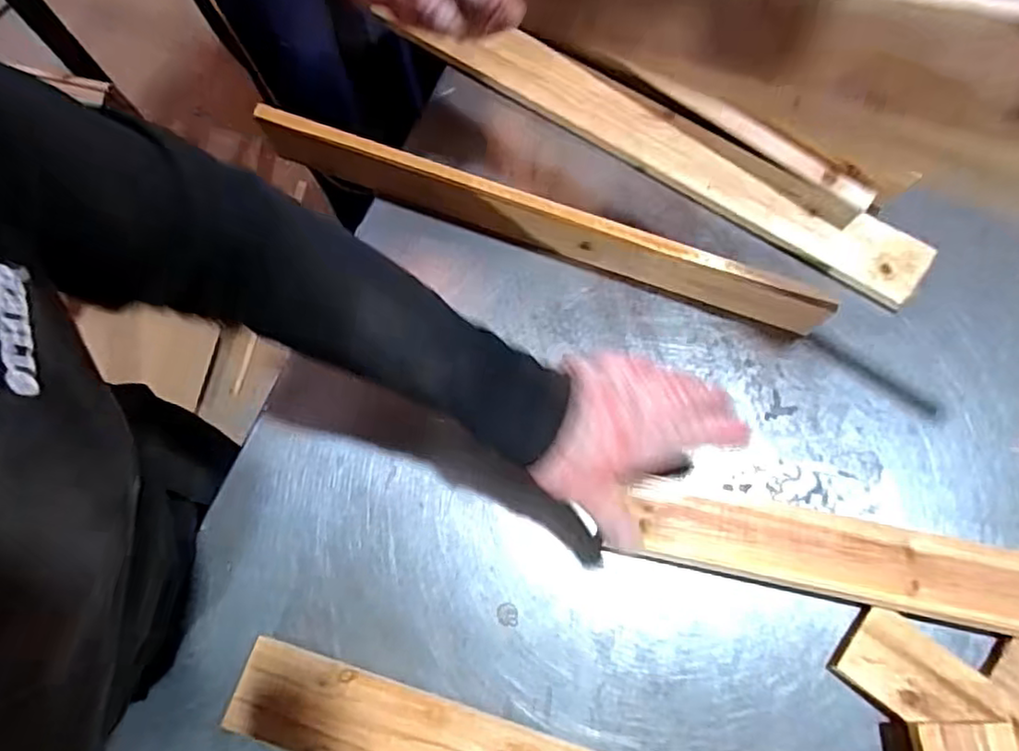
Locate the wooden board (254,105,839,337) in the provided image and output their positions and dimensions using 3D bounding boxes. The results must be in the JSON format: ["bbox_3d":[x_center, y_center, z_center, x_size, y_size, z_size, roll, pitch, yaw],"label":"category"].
[{"bbox_3d":[0.019,-0.133,0.544,0.484,0.069,0.021,20,74,9],"label":"wooden board"}]

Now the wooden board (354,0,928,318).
[{"bbox_3d":[0.131,-0.209,0.586,0.488,0.024,0.059,32,76,12],"label":"wooden board"}]

